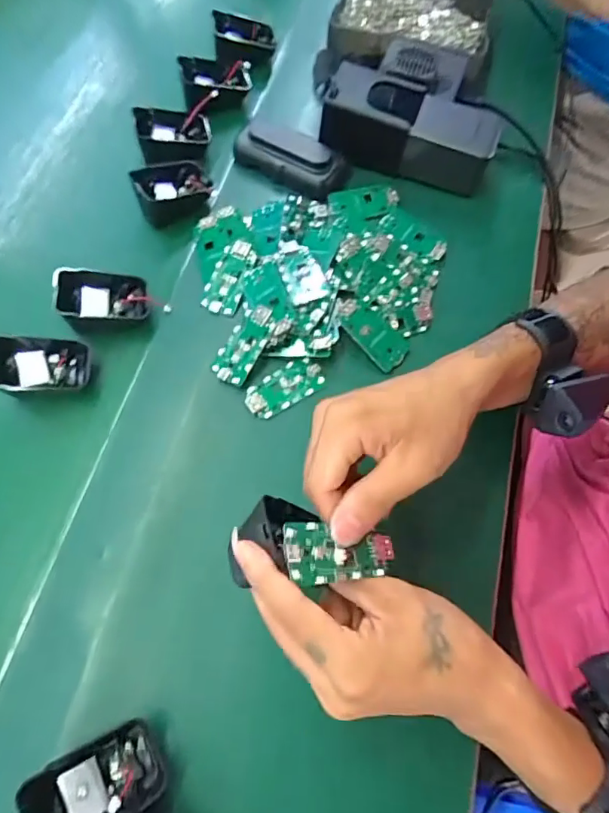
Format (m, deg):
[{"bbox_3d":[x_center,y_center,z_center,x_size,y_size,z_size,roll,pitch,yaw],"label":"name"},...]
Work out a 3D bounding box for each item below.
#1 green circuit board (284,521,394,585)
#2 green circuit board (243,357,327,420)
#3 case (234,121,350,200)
[{"bbox_3d":[0.019,0.078,0.267,0.063,0.007,0.031,11,64,-22],"label":"green circuit board"},{"bbox_3d":[-0.016,-0.015,0.392,0.063,0.005,0.031,-29,71,-11],"label":"green circuit board"},{"bbox_3d":[-0.012,-0.232,0.463,0.104,0.027,0.039,22,69,8],"label":"case"}]

